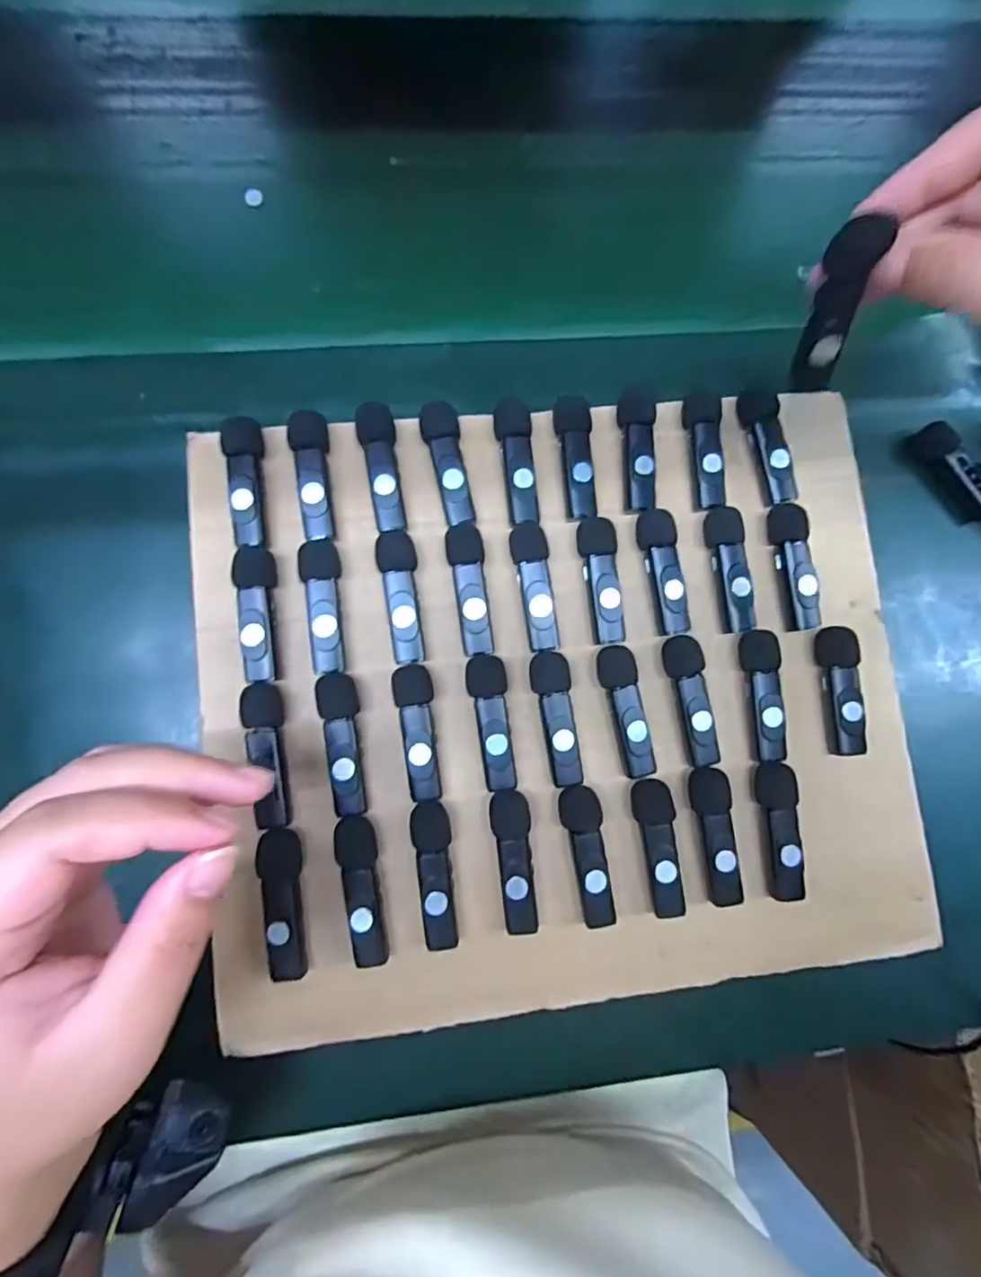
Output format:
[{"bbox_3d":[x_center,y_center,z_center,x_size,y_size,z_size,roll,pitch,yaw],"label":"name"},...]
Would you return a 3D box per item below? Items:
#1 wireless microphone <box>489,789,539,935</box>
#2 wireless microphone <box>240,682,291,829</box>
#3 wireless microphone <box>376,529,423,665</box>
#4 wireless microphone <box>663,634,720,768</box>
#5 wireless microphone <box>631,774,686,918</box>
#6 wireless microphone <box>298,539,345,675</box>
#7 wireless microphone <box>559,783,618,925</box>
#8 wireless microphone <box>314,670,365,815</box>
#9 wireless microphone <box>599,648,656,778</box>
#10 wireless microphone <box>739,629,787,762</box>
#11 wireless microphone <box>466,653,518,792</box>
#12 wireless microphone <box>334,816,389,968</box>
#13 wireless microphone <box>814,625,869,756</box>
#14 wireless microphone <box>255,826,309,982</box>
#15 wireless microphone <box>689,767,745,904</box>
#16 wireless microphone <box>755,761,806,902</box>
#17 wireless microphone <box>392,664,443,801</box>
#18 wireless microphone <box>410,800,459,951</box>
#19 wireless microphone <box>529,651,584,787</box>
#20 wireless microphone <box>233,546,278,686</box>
[{"bbox_3d":[0.012,0.106,0.272,0.018,0.016,0.065,-8,81,-6],"label":"wireless microphone"},{"bbox_3d":[-0.104,0.054,0.267,0.017,0.014,0.066,-5,81,-5],"label":"wireless microphone"},{"bbox_3d":[-0.043,-0.020,0.282,0.018,0.016,0.064,-8,81,-6],"label":"wireless microphone"},{"bbox_3d":[0.100,0.031,0.285,0.017,0.018,0.064,-7,81,-6],"label":"wireless microphone"},{"bbox_3d":[0.081,0.101,0.276,0.018,0.012,0.063,-5,81,-6],"label":"wireless microphone"},{"bbox_3d":[-0.081,-0.016,0.277,0.018,0.015,0.065,-5,81,-6],"label":"wireless microphone"},{"bbox_3d":[0.047,0.104,0.274,0.020,0.011,0.065,-8,81,-6],"label":"wireless microphone"},{"bbox_3d":[-0.069,0.050,0.271,0.018,0.013,0.065,-8,81,-6],"label":"wireless microphone"},{"bbox_3d":[0.068,0.036,0.282,0.023,0.015,0.064,-5,81,-6],"label":"wireless microphone"},{"bbox_3d":[0.138,0.029,0.290,0.016,0.015,0.065,-4,81,-5],"label":"wireless microphone"},{"bbox_3d":[0.001,0.041,0.280,0.019,0.017,0.064,-8,81,-6],"label":"wireless microphone"},{"bbox_3d":[-0.060,0.116,0.265,0.018,0.014,0.066,-7,81,-6],"label":"wireless microphone"},{"bbox_3d":[0.178,0.026,0.291,0.014,0.015,0.063,-3,81,-5],"label":"wireless microphone"},{"bbox_3d":[-0.094,0.120,0.259,0.018,0.015,0.066,-4,81,-5],"label":"wireless microphone"},{"bbox_3d":[0.111,0.096,0.278,0.017,0.012,0.065,-10,81,-6],"label":"wireless microphone"},{"bbox_3d":[0.143,0.095,0.282,0.016,0.013,0.065,-3,81,-5],"label":"wireless microphone"},{"bbox_3d":[-0.034,0.045,0.275,0.018,0.016,0.063,-7,81,-6],"label":"wireless microphone"},{"bbox_3d":[-0.026,0.110,0.269,0.018,0.014,0.066,-5,81,-5],"label":"wireless microphone"},{"bbox_3d":[0.032,0.040,0.283,0.019,0.017,0.065,-6,81,-6],"label":"wireless microphone"},{"bbox_3d":[-0.112,-0.011,0.273,0.017,0.015,0.064,-3,81,-5],"label":"wireless microphone"}]

